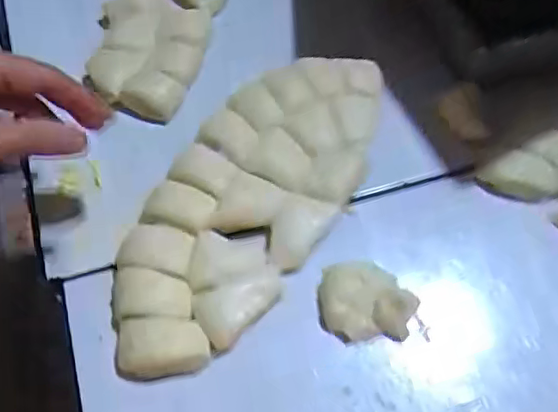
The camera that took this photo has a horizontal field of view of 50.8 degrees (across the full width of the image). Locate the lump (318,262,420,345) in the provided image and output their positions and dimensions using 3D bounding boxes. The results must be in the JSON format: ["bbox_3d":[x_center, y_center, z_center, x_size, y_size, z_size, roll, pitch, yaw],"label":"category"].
[{"bbox_3d":[0.057,0.059,0.378,0.060,0.019,0.049,-3,59,0],"label":"lump"}]

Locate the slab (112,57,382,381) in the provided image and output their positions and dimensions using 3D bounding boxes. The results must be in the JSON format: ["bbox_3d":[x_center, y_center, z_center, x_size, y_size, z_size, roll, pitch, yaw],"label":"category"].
[{"bbox_3d":[-0.017,-0.008,0.418,0.110,0.031,0.280,28,64,17],"label":"slab"}]

